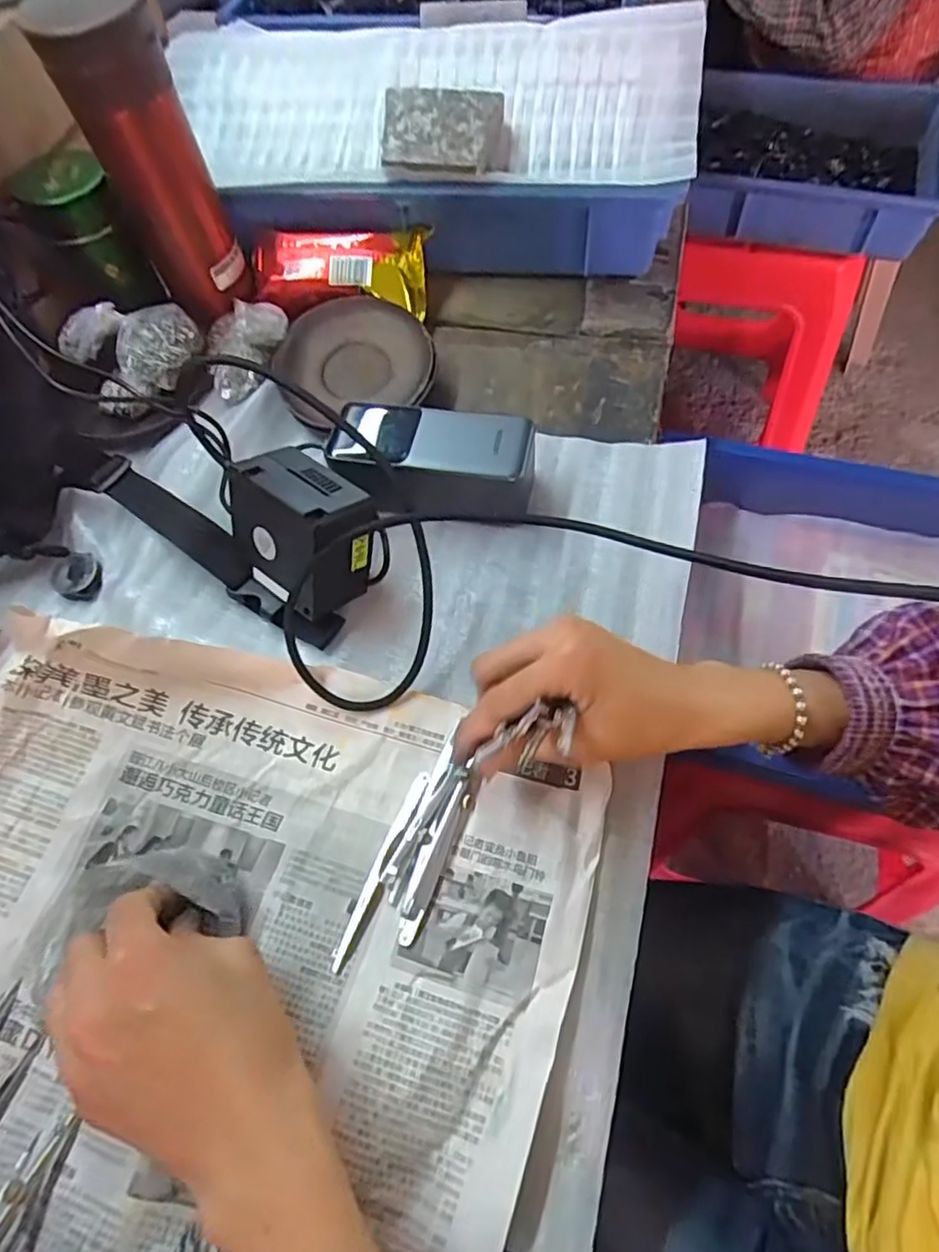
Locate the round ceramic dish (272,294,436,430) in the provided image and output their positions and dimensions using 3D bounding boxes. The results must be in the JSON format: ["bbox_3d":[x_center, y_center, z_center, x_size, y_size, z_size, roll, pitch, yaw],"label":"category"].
[{"bbox_3d":[-0.085,-0.197,0.484,0.111,0.029,0.103,2,61,-3],"label":"round ceramic dish"}]

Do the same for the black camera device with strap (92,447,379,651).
[{"bbox_3d":[-0.143,-0.077,0.401,0.201,0.069,0.080,33,67,20],"label":"black camera device with strap"}]

